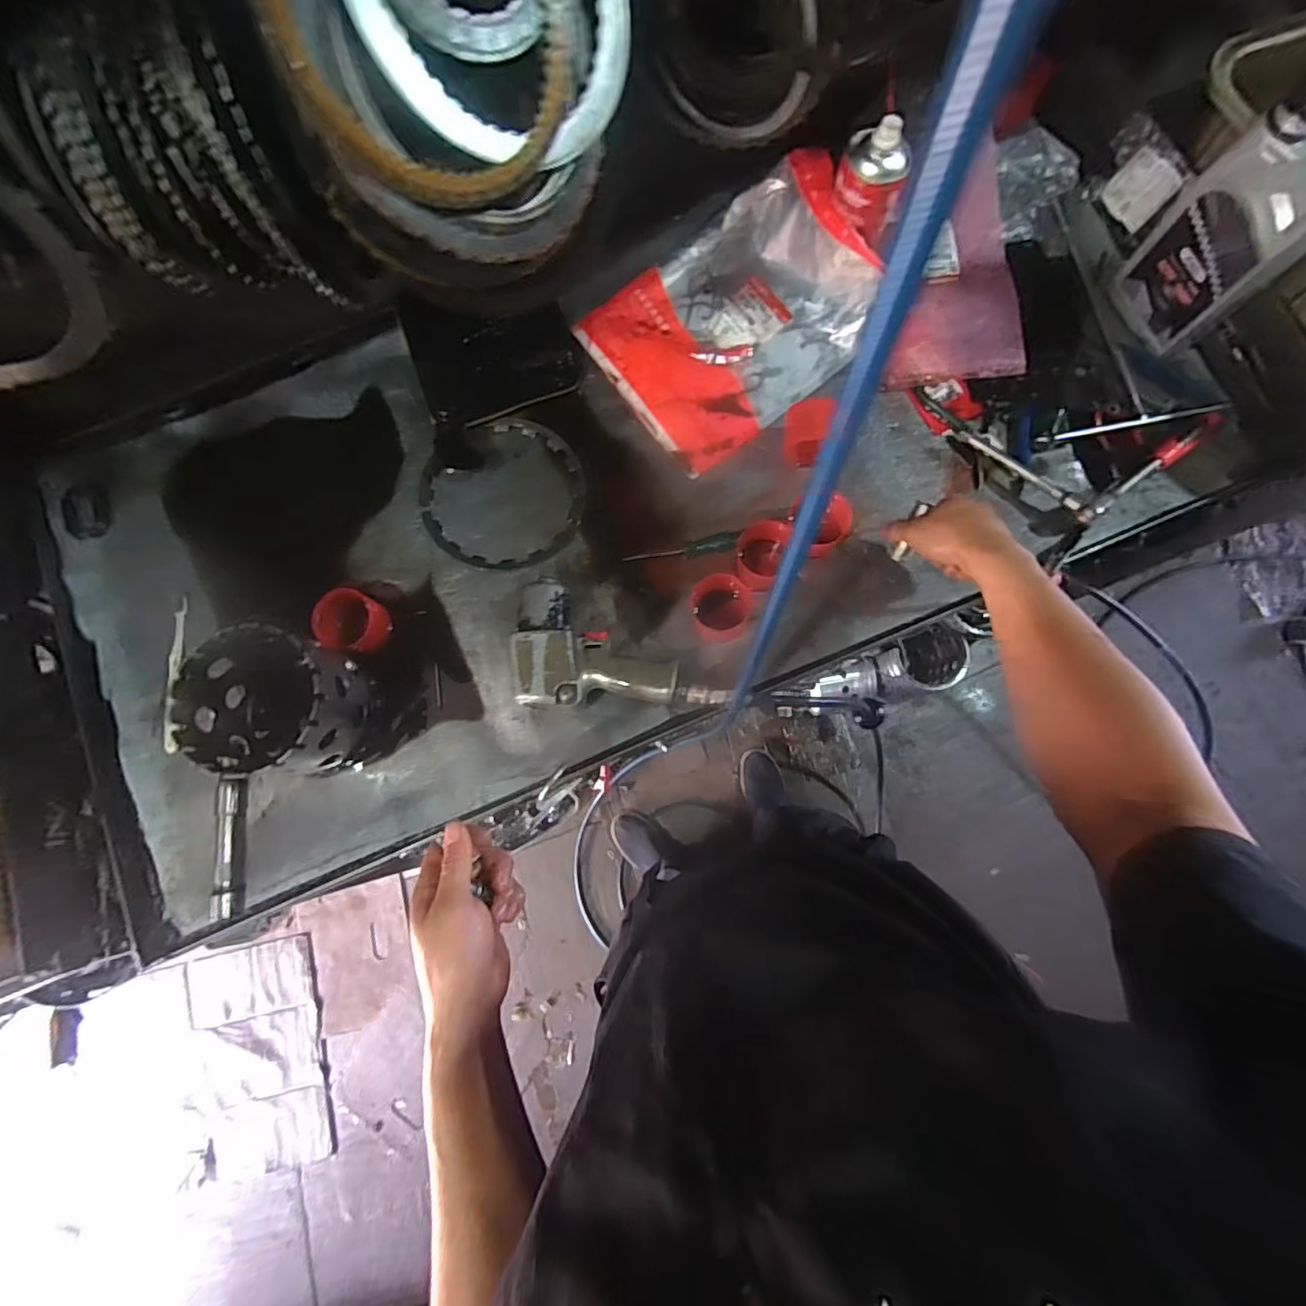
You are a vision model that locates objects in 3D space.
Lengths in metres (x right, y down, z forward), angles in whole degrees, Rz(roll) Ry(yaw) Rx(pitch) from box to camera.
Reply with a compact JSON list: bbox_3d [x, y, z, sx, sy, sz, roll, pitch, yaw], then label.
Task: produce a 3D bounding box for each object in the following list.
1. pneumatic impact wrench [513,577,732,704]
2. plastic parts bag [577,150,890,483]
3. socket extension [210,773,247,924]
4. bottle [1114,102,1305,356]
[{"bbox_3d":[-0.039,-0.009,0.638,0.226,0.068,0.139,-1,81,3],"label":"pneumatic impact wrench"},{"bbox_3d":[0.094,-0.412,0.697,0.313,0.096,0.261,-36,81,-3],"label":"plastic parts bag"},{"bbox_3d":[-0.465,0.212,0.653,0.023,0.026,0.149,-4,80,2],"label":"socket extension"},{"bbox_3d":[0.584,-0.422,0.602,0.061,0.205,0.120,-27,80,-2],"label":"bottle"}]

